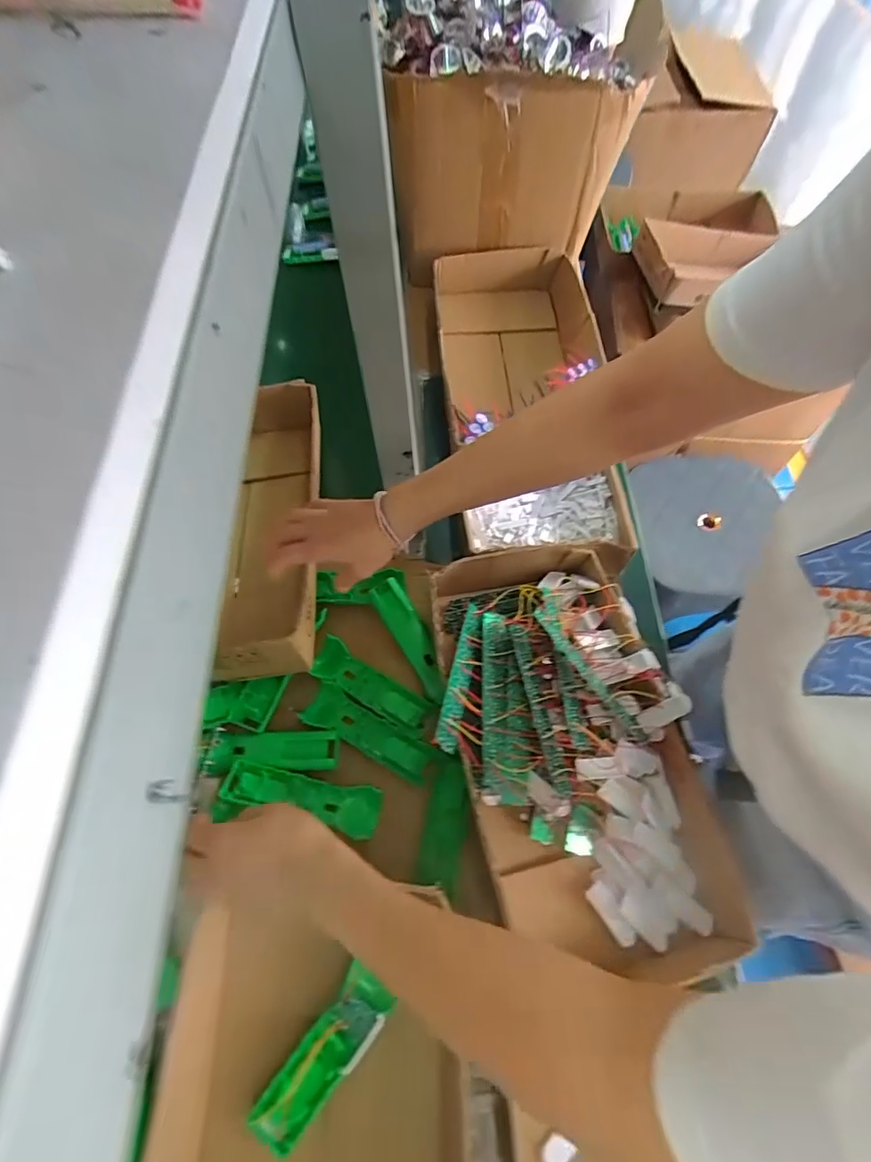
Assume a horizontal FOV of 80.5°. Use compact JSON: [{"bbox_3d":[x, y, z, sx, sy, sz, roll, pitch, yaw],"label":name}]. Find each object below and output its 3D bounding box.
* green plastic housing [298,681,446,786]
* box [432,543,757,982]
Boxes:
[{"bbox_3d":[-0.071,0.172,0.576,0.155,0.018,0.046,27,68,12],"label":"green plastic housing"},{"bbox_3d":[0.138,0.157,0.527,0.240,0.099,0.409,-9,65,-4],"label":"box"}]

